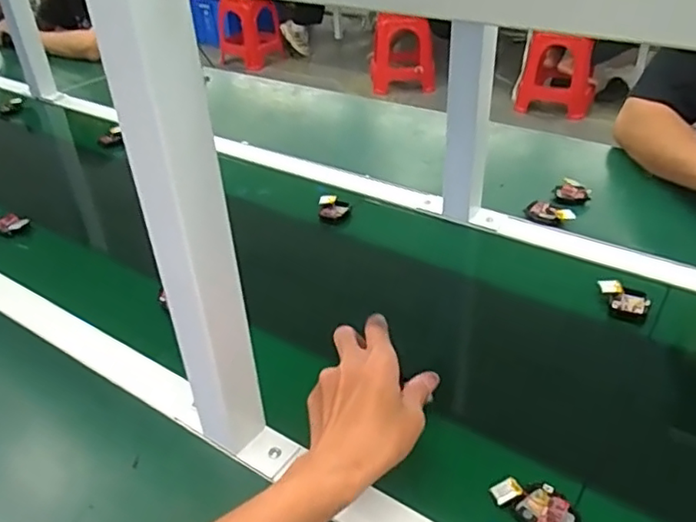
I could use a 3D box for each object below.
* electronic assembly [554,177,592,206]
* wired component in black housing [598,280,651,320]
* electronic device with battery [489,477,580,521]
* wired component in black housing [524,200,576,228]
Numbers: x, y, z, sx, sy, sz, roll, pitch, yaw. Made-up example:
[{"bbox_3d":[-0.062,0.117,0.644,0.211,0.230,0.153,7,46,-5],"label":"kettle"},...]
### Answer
[{"bbox_3d":[0.316,-0.097,0.856,0.048,0.018,0.041,16,36,15],"label":"electronic assembly"},{"bbox_3d":[0.297,0.042,0.660,0.052,0.019,0.037,19,37,19],"label":"wired component in black housing"},{"bbox_3d":[0.144,0.187,0.467,0.036,0.011,0.062,-27,46,-37],"label":"electronic device with battery"},{"bbox_3d":[0.266,-0.061,0.805,0.058,0.022,0.032,25,39,26],"label":"wired component in black housing"}]

